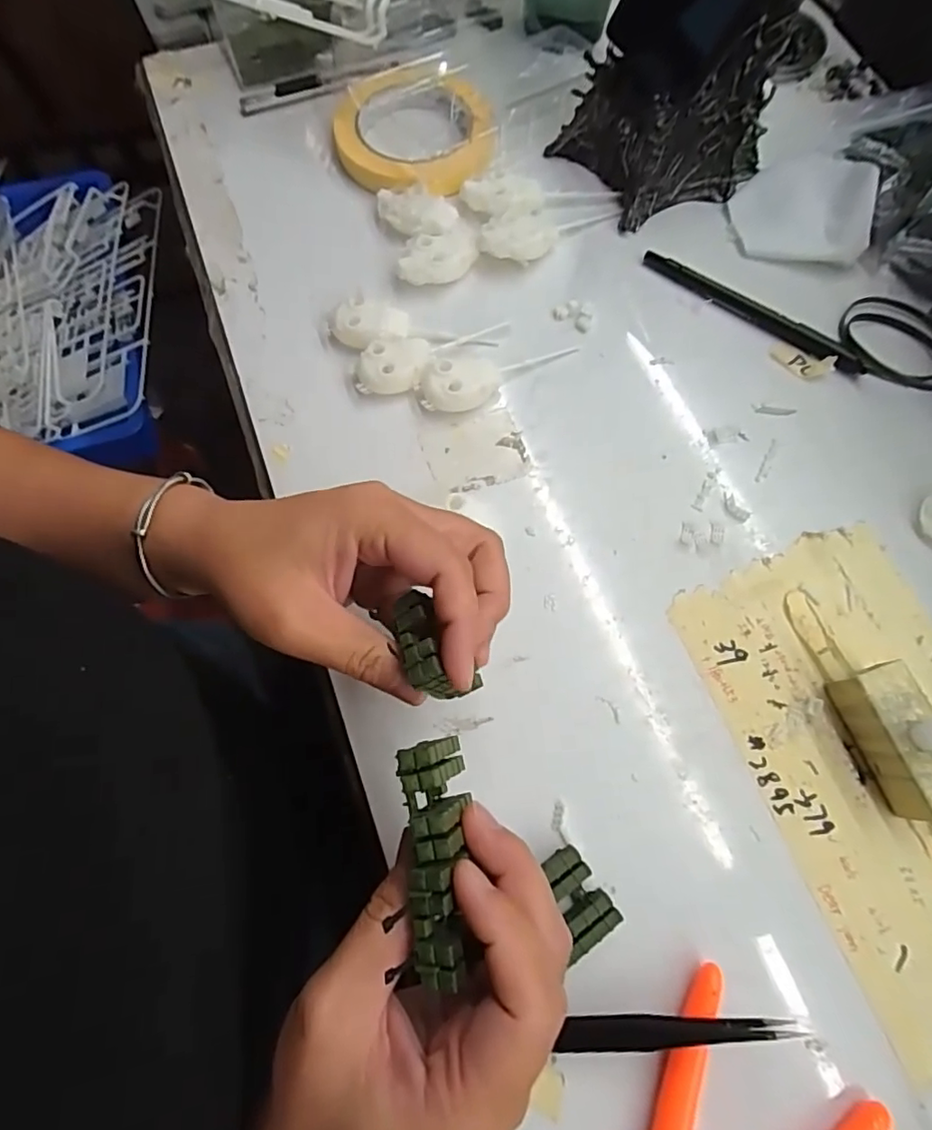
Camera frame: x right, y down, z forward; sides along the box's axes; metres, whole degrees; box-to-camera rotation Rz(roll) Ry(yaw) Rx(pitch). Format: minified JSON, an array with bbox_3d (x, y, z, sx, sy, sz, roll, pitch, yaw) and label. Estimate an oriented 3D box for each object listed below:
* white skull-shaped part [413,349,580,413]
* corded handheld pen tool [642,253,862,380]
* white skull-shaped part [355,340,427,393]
[{"bbox_3d":[0.018,-0.108,0.325,0.093,0.017,0.030,-14,71,-4],"label":"white skull-shaped part"},{"bbox_3d":[0.170,-0.153,0.343,0.142,0.012,0.011,36,75,12],"label":"corded handheld pen tool"},{"bbox_3d":[-0.041,-0.113,0.324,0.046,0.015,0.029,-21,71,-7],"label":"white skull-shaped part"}]

